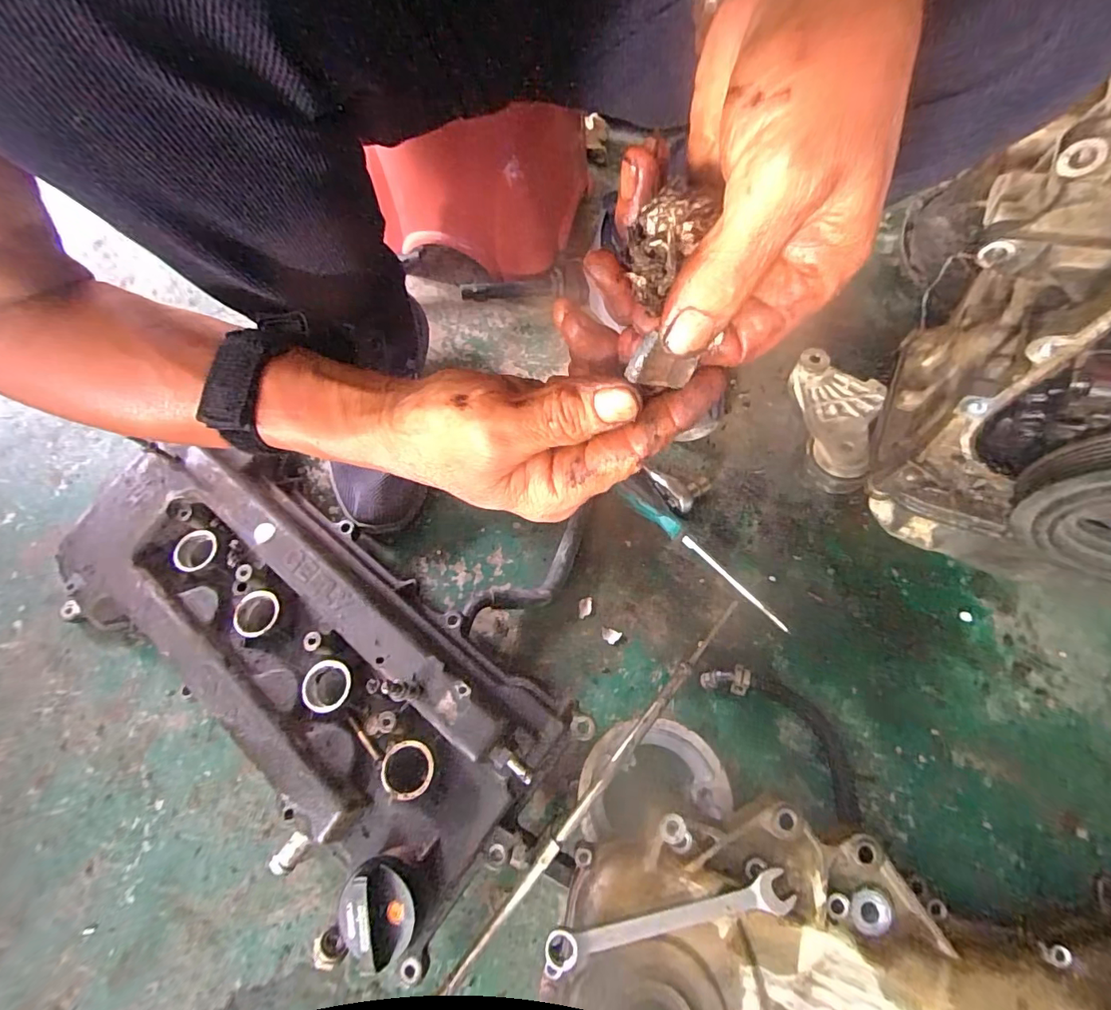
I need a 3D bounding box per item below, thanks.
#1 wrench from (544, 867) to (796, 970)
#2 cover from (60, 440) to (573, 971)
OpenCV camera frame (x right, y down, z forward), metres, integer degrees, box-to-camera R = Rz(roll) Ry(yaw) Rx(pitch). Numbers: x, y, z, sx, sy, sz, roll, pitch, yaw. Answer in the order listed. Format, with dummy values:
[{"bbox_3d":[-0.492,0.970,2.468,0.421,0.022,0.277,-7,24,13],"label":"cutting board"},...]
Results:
[{"bbox_3d":[0.075,0.273,0.330,0.164,0.013,0.022,-11,69,-4],"label":"wrench"},{"bbox_3d":[-0.212,0.123,0.409,0.420,0.110,0.204,36,72,13],"label":"cover"}]

